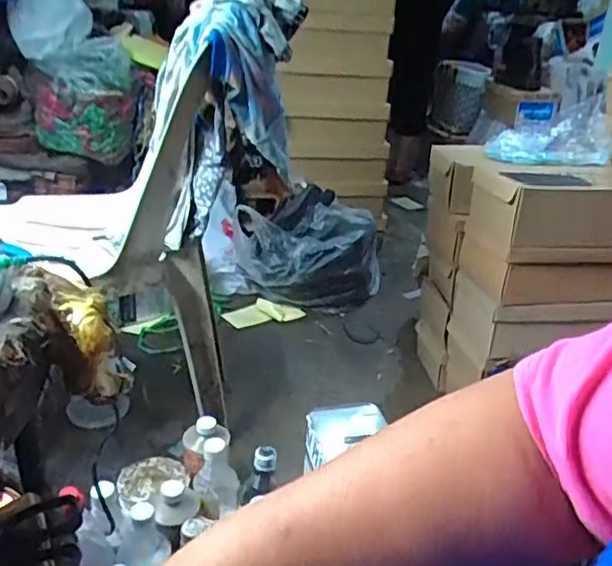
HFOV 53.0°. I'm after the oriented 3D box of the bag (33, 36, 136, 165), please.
[{"bbox_3d":[-0.572,-0.474,1.594,0.244,0.301,0.114,-7,28,-21],"label":"bag"}]

